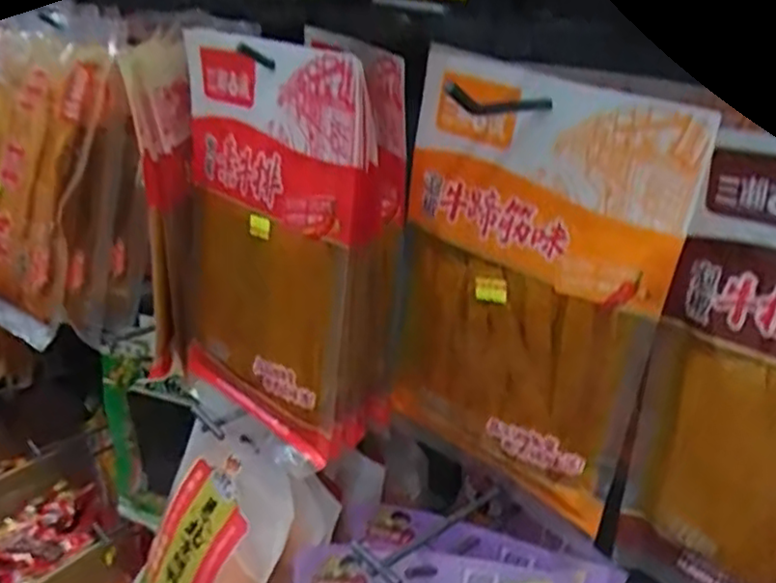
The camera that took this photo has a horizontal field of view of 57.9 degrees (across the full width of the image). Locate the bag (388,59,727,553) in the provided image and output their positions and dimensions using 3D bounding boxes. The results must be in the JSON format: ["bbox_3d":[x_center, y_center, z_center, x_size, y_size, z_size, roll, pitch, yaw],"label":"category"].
[{"bbox_3d":[0.077,0.002,0.412,0.162,0.242,0.025,23,33,35],"label":"bag"}]

